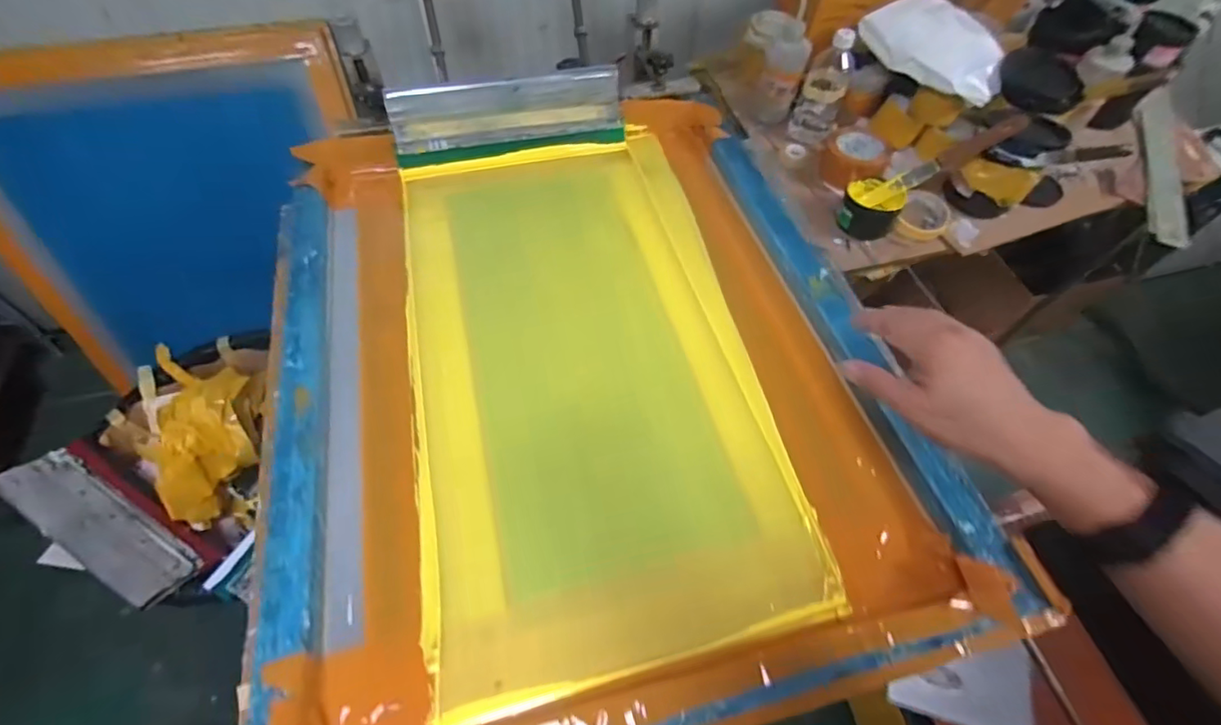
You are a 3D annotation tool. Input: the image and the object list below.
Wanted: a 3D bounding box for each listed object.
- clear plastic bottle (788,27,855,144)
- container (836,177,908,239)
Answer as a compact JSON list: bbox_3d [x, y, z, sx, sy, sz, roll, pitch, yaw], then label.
[{"bbox_3d":[0.377,-0.487,0.933,0.072,0.175,0.077,19,59,10],"label":"clear plastic bottle"},{"bbox_3d":[0.422,-0.253,0.869,0.090,0.060,0.093,19,59,10],"label":"container"}]

